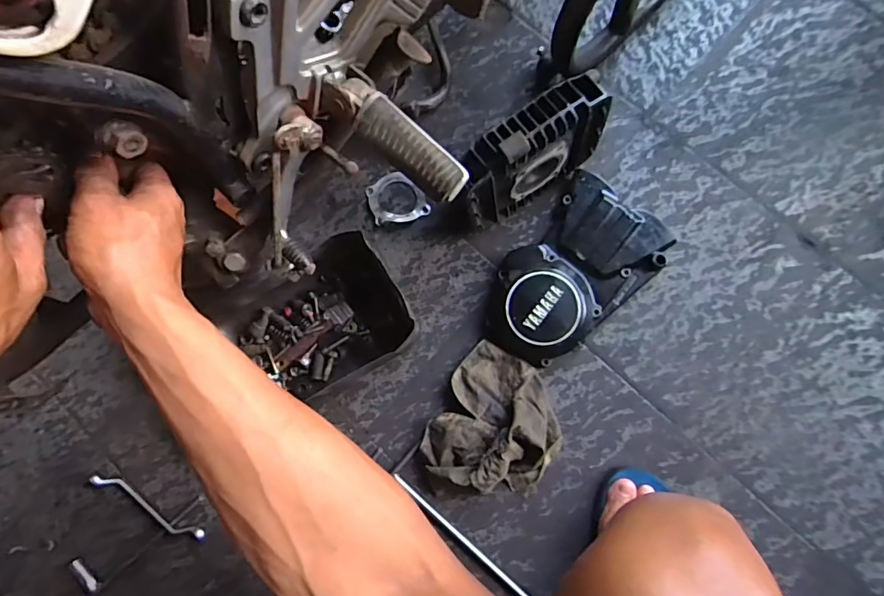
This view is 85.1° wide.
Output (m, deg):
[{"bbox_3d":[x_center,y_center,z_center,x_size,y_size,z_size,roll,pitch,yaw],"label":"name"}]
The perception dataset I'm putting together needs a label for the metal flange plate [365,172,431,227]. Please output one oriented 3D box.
[{"bbox_3d":[-0.067,-0.145,0.700,0.079,0.012,0.078,-1,85,7],"label":"metal flange plate"}]

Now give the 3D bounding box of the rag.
[{"bbox_3d":[0.074,0.168,0.626,0.165,0.072,0.179,27,88,8],"label":"rag"}]

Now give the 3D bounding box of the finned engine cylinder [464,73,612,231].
[{"bbox_3d":[0.106,-0.170,0.582,0.177,0.198,0.058,-34,82,3],"label":"finned engine cylinder"}]

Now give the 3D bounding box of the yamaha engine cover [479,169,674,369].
[{"bbox_3d":[0.171,-0.029,0.644,0.161,0.048,0.264,40,90,8],"label":"yamaha engine cover"}]

